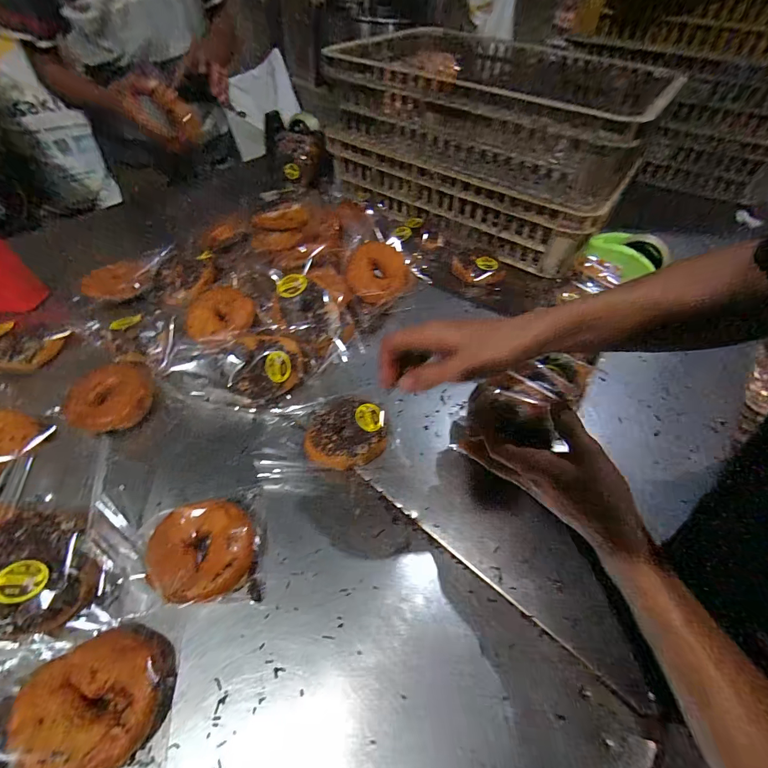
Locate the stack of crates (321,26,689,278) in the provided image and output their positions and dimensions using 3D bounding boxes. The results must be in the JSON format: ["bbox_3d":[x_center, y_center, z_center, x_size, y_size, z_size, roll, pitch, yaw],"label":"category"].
[{"bbox_3d":[0.238,-0.556,0.816,0.608,0.251,0.482,32,57,18],"label":"stack of crates"}]

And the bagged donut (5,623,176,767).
[{"bbox_3d":[-0.231,0.255,0.297,0.097,0.041,0.092,3,52,-3],"label":"bagged donut"}]

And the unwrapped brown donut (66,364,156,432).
[{"bbox_3d":[-0.354,0.017,0.474,0.096,0.022,0.103,-30,60,-26],"label":"unwrapped brown donut"}]

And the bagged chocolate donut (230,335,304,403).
[{"bbox_3d":[-0.160,-0.023,0.502,0.098,0.036,0.088,4,91,-9],"label":"bagged chocolate donut"}]

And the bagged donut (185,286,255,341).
[{"bbox_3d":[-0.236,-0.103,0.521,0.091,0.023,0.086,3,52,-3],"label":"bagged donut"}]

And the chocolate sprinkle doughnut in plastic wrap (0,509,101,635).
[{"bbox_3d":[-0.307,0.163,0.326,0.092,0.030,0.093,0,52,-5],"label":"chocolate sprinkle doughnut in plastic wrap"}]

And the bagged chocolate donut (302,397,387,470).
[{"bbox_3d":[-0.047,0.060,0.464,0.097,0.041,0.092,3,52,-3],"label":"bagged chocolate donut"}]

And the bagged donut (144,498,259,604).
[{"bbox_3d":[-0.179,0.168,0.371,0.097,0.031,0.091,-1,52,-7],"label":"bagged donut"}]

